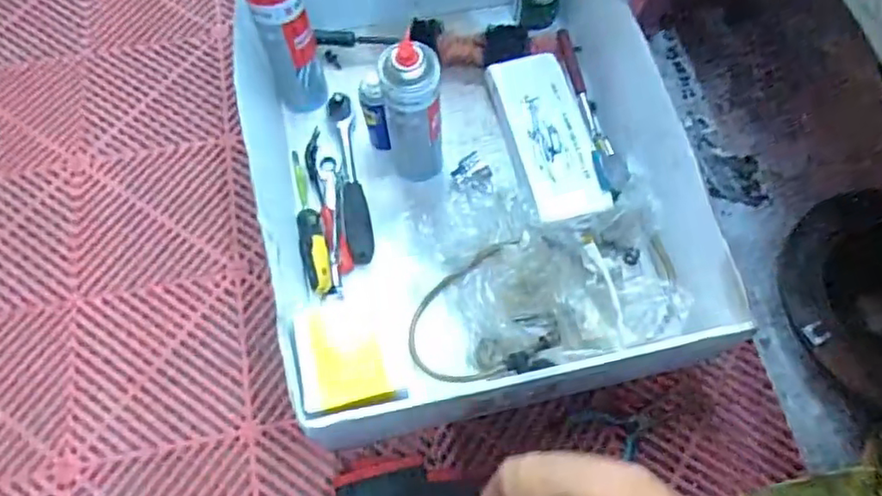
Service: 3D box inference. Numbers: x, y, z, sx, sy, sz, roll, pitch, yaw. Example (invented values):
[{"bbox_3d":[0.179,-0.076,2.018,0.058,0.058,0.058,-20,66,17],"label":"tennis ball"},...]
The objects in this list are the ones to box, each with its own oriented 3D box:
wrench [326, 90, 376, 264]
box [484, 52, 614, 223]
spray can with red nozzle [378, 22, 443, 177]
[{"bbox_3d":[-0.115,-0.089,0.788,0.033,0.041,0.235,-10,67,-5],"label":"wrench"},{"bbox_3d":[0.135,-0.142,0.780,0.092,0.028,0.239,-14,67,-6],"label":"box"},{"bbox_3d":[-0.032,-0.157,0.708,0.072,0.207,0.065,-3,66,-1],"label":"spray can with red nozzle"}]

